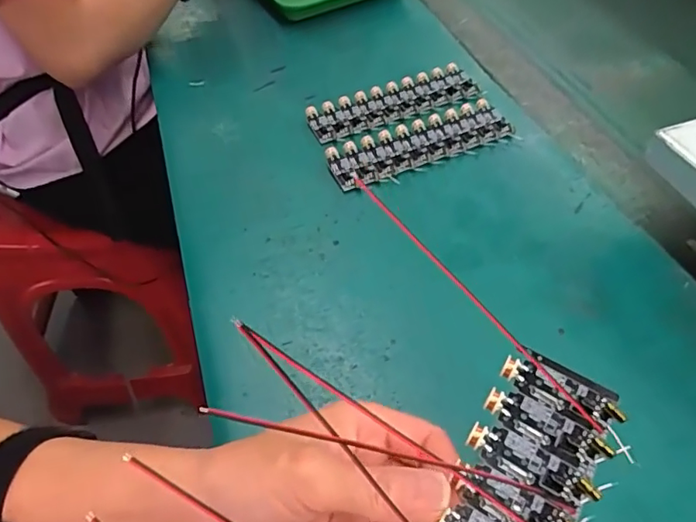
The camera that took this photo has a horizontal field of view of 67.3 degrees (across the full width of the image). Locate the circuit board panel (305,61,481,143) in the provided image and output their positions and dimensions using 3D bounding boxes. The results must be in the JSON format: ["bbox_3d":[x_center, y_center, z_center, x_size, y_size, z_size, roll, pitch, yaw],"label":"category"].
[{"bbox_3d":[0.041,-0.142,0.462,0.153,0.007,0.052,-21,53,-15],"label":"circuit board panel"}]

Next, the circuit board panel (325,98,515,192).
[{"bbox_3d":[0.059,-0.097,0.427,0.154,0.007,0.048,-19,53,-14],"label":"circuit board panel"}]

